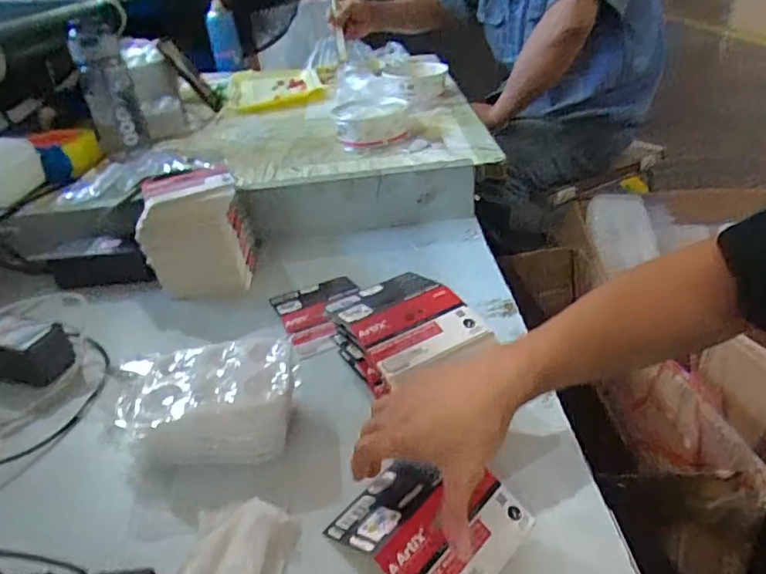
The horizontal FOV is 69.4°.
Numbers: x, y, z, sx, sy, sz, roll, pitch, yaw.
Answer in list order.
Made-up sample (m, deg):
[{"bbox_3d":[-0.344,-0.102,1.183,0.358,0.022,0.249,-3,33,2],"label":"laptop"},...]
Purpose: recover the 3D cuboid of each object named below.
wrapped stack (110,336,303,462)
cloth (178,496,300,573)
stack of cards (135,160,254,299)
[{"bbox_3d":[-0.146,0.102,0.474,0.146,0.063,0.097,-10,34,-8],"label":"wrapped stack"},{"bbox_3d":[-0.100,0.189,0.383,0.073,0.019,0.094,-3,34,3],"label":"cloth"},{"bbox_3d":[-0.230,-0.068,0.691,0.124,0.129,0.085,-11,33,-8],"label":"stack of cards"}]

